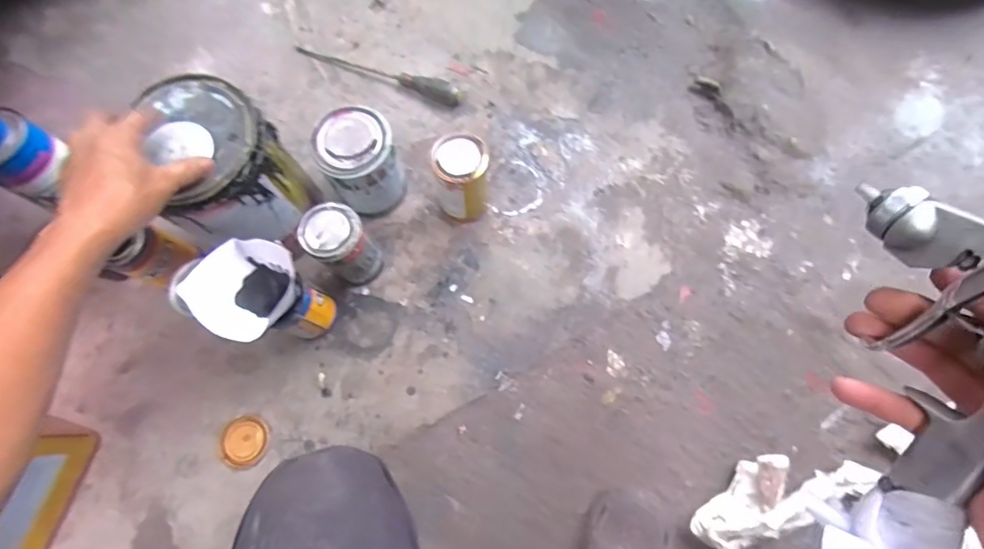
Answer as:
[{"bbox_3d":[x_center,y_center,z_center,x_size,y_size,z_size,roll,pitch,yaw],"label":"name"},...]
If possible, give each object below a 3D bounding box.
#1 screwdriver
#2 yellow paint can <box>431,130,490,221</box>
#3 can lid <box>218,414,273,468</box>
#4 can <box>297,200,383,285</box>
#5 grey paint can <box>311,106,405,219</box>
[{"bbox_3d":[-0.189,-0.325,0.789,0.288,0.029,0.027,18,76,7],"label":"screwdriver"},{"bbox_3d":[-0.040,-0.128,0.673,0.070,0.136,0.074,0,74,2],"label":"yellow paint can"},{"bbox_3d":[-0.330,0.222,0.651,0.061,0.010,0.068,28,77,9],"label":"can lid"},{"bbox_3d":[-0.194,-0.038,0.641,0.075,0.143,0.068,41,79,12],"label":"can"},{"bbox_3d":[-0.176,-0.151,0.678,0.097,0.134,0.094,0,74,2],"label":"grey paint can"}]

